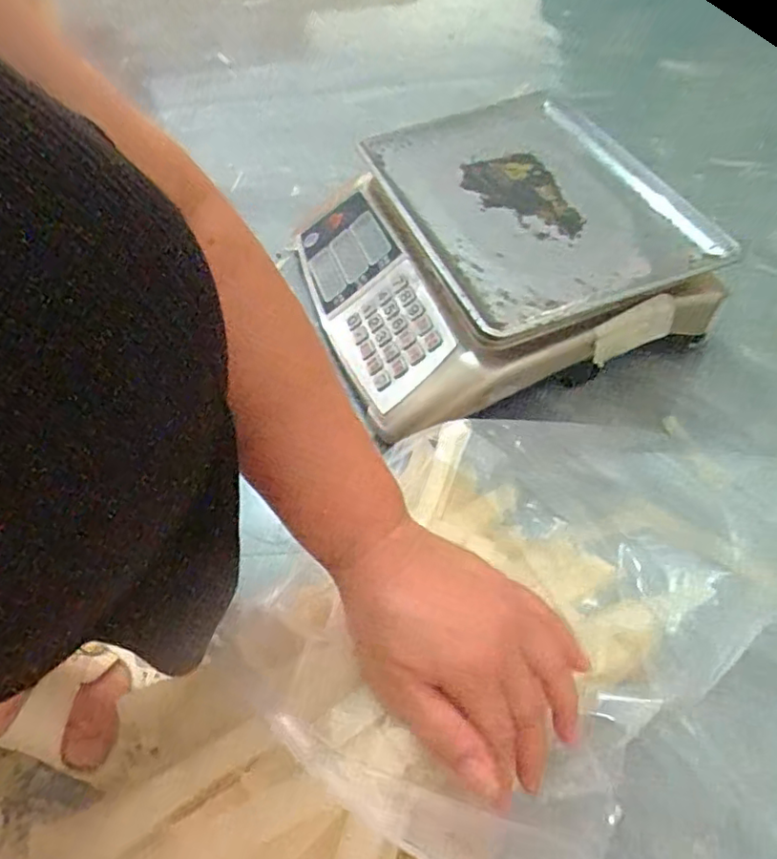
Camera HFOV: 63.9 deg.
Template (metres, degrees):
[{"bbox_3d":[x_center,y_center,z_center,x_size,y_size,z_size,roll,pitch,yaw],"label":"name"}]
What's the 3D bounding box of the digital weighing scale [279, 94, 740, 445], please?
[{"bbox_3d":[0.089,-0.201,0.655,0.337,0.107,0.386,-19,54,-8],"label":"digital weighing scale"}]

